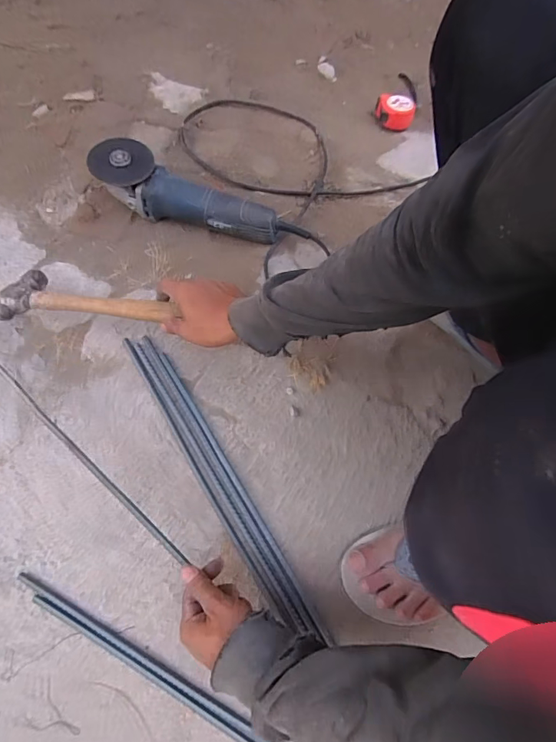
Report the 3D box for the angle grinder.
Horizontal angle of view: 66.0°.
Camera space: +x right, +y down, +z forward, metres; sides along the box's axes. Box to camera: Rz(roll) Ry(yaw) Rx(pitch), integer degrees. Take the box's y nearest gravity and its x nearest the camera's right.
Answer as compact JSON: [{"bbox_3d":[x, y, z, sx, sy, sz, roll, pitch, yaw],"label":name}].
[{"bbox_3d":[-0.142,-0.269,0.677,0.295,0.079,0.080,19,69,-8],"label":"angle grinder"}]

